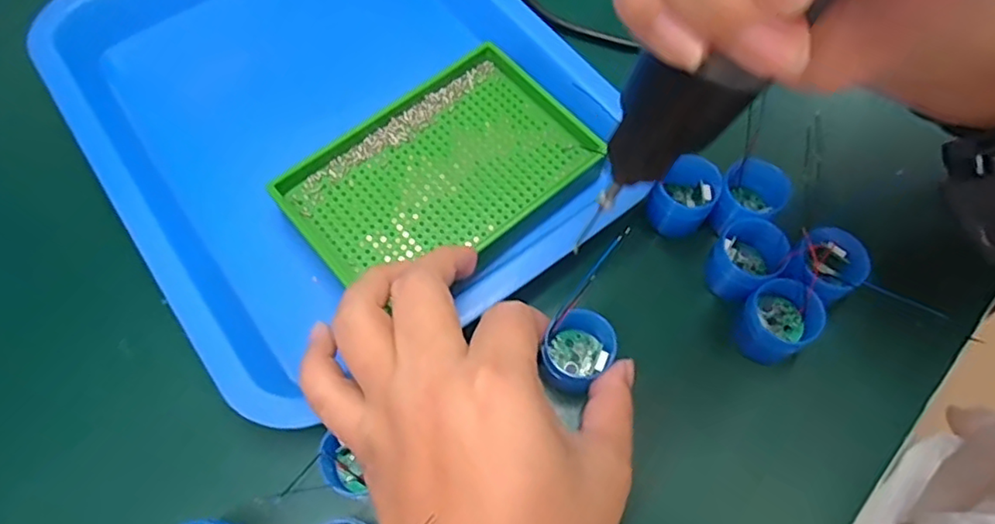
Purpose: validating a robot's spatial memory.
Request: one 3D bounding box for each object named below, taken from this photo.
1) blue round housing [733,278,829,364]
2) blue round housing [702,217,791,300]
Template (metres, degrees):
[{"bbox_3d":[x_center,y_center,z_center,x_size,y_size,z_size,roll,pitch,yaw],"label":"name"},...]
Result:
[{"bbox_3d":[0.121,0.027,0.268,0.030,0.033,0.029,0,66,0],"label":"blue round housing"},{"bbox_3d":[0.112,0.000,0.278,0.028,0.032,0.029,0,66,0],"label":"blue round housing"}]

